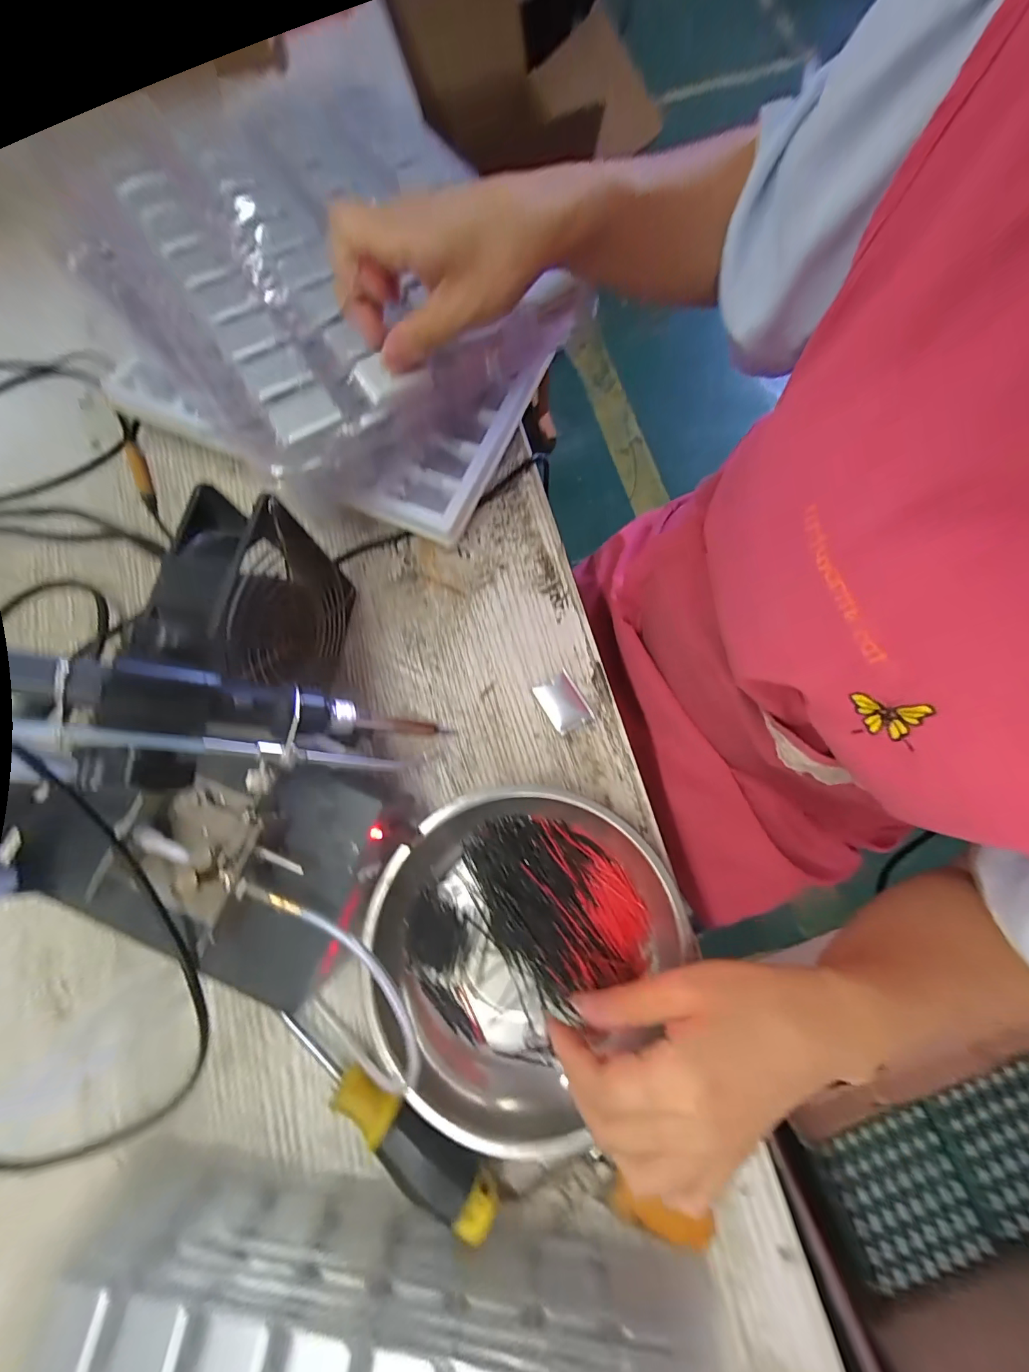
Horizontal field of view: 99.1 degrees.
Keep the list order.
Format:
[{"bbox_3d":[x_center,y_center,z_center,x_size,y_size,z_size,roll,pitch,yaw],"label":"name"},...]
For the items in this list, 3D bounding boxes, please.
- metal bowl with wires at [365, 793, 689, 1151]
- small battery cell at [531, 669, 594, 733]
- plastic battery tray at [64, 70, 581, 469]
[{"bbox_3d":[0.003,0.154,0.268,0.170,0.040,0.180,40,80,10],"label":"metal bowl with wires"},{"bbox_3d":[0.035,0.012,0.316,0.029,0.007,0.038,-30,77,-6],"label":"small battery cell"},{"bbox_3d":[-0.137,-0.291,0.296,0.249,0.037,0.314,-39,79,-8],"label":"plastic battery tray"}]

